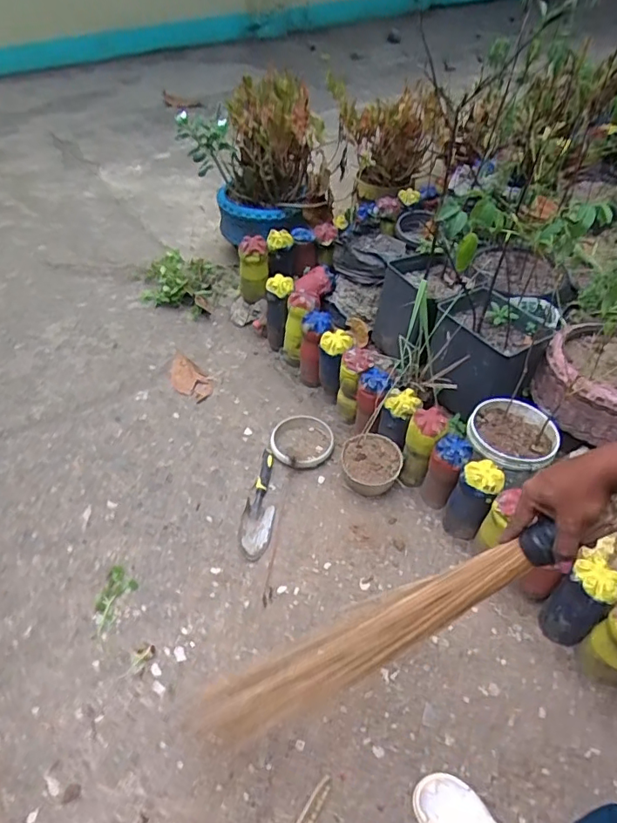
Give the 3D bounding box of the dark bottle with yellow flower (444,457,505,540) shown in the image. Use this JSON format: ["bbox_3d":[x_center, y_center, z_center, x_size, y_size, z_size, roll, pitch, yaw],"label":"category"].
[{"bbox_3d":[0.362,0.204,1.179,0.089,0.222,0.090,23,51,20],"label":"dark bottle with yellow flower"}]

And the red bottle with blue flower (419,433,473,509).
[{"bbox_3d":[0.317,0.149,1.232,0.080,0.215,0.079,0,50,0],"label":"red bottle with blue flower"}]

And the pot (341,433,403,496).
[{"bbox_3d":[0.153,0.144,1.314,0.142,0.111,0.131,1,47,-1],"label":"pot"}]

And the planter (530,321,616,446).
[{"bbox_3d":[0.738,-0.074,1.295,0.312,0.156,0.301,0,50,0],"label":"planter"}]

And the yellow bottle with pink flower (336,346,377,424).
[{"bbox_3d":[0.119,-0.072,1.420,0.076,0.214,0.097,-28,53,-25],"label":"yellow bottle with pink flower"}]

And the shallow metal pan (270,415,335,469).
[{"bbox_3d":[-0.017,0.079,1.406,0.152,0.033,0.173,30,53,24],"label":"shallow metal pan"}]

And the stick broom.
[{"bbox_3d":[0.028,0.310,0.662,0.041,0.630,0.070,24,36,-39],"label":"stick broom"}]

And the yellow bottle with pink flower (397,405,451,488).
[{"bbox_3d":[0.273,0.089,1.271,0.086,0.216,0.091,19,49,16],"label":"yellow bottle with pink flower"}]

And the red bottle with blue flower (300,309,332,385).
[{"bbox_3d":[0.018,-0.169,1.504,0.086,0.222,0.114,4,47,3],"label":"red bottle with blue flower"}]

